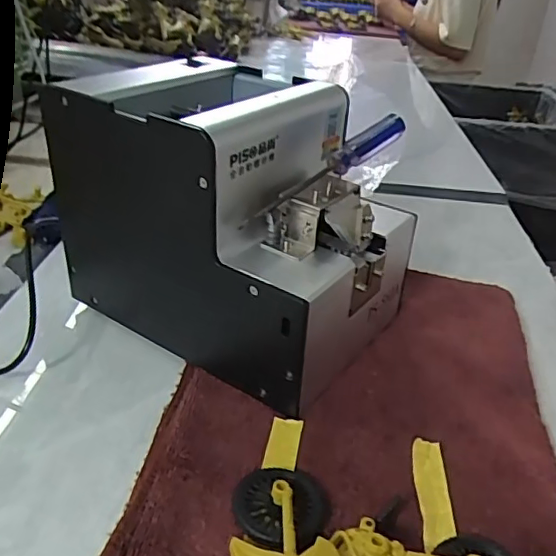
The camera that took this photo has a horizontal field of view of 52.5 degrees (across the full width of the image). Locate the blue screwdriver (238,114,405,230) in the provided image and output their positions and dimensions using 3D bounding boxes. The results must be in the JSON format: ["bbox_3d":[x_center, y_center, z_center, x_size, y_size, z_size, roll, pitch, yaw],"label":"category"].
[{"bbox_3d":[0.026,-0.059,0.307,0.111,0.014,0.015,-35,46,-15],"label":"blue screwdriver"}]

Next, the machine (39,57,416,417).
[{"bbox_3d":[-0.025,-0.040,0.340,0.181,0.138,0.120,22,35,27],"label":"machine"}]

